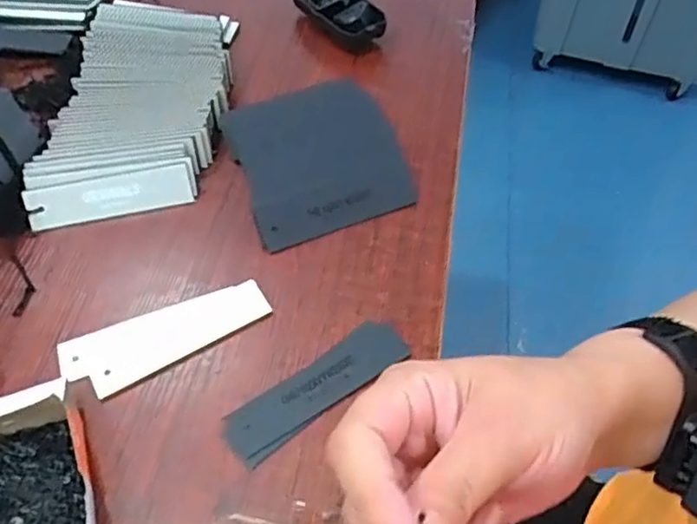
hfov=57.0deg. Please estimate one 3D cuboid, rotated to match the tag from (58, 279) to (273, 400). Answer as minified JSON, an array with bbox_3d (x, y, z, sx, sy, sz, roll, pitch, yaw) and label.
[{"bbox_3d":[-0.123,0.052,0.441,0.139,0.004,0.047,-19,60,-12],"label":"tag"}]

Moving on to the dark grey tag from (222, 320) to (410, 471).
[{"bbox_3d":[-0.020,0.081,0.418,0.129,0.007,0.037,-34,60,-14],"label":"dark grey tag"}]

